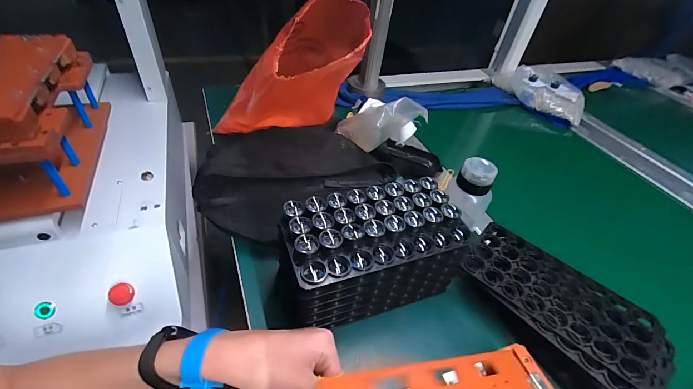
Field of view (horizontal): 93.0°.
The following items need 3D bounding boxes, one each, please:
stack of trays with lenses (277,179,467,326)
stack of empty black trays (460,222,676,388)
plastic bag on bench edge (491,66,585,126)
[{"bbox_3d":[0.024,0.069,0.372,0.195,0.120,0.094,-13,47,-21],"label":"stack of trays with lenses"},{"bbox_3d":[0.231,0.127,0.385,0.123,0.052,0.198,-30,53,-32],"label":"stack of empty black trays"},{"bbox_3d":[0.498,-0.273,0.866,0.245,0.056,0.146,31,48,23],"label":"plastic bag on bench edge"}]

